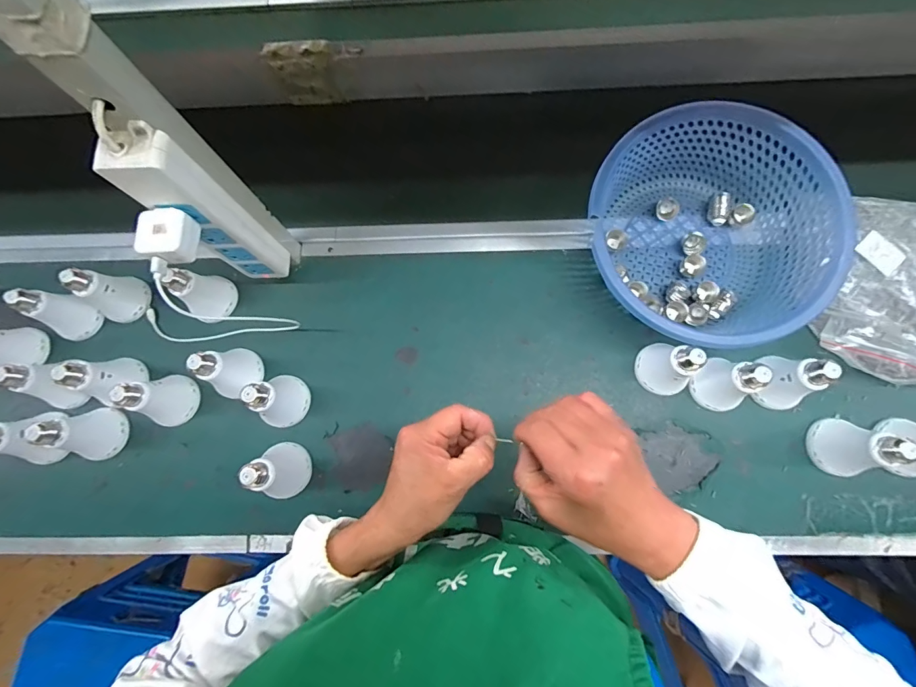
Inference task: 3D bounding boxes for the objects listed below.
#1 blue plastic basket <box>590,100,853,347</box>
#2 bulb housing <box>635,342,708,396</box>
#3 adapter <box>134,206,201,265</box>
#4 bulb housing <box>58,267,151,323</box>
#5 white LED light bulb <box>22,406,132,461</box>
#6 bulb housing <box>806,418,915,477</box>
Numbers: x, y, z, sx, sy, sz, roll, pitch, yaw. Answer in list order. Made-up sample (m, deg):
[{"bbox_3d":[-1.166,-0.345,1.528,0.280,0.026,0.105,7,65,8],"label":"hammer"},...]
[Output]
[{"bbox_3d":[0.285,-0.127,0.487,0.260,0.118,0.264,0,77,1],"label":"blue plastic basket"},{"bbox_3d":[0.253,0.024,0.469,0.060,0.088,0.066,-21,77,-4],"label":"bulb housing"},{"bbox_3d":[-0.258,-0.095,0.360,0.038,0.028,0.042,5,78,3],"label":"adapter"},{"bbox_3d":[-0.458,-0.067,0.523,0.065,0.099,0.057,16,78,5],"label":"bulb housing"},{"bbox_3d":[-0.452,0.107,0.479,0.054,0.089,0.064,1,77,2],"label":"white LED light bulb"},{"bbox_3d":[0.441,0.113,0.438,0.053,0.089,0.064,2,77,2],"label":"bulb housing"}]

